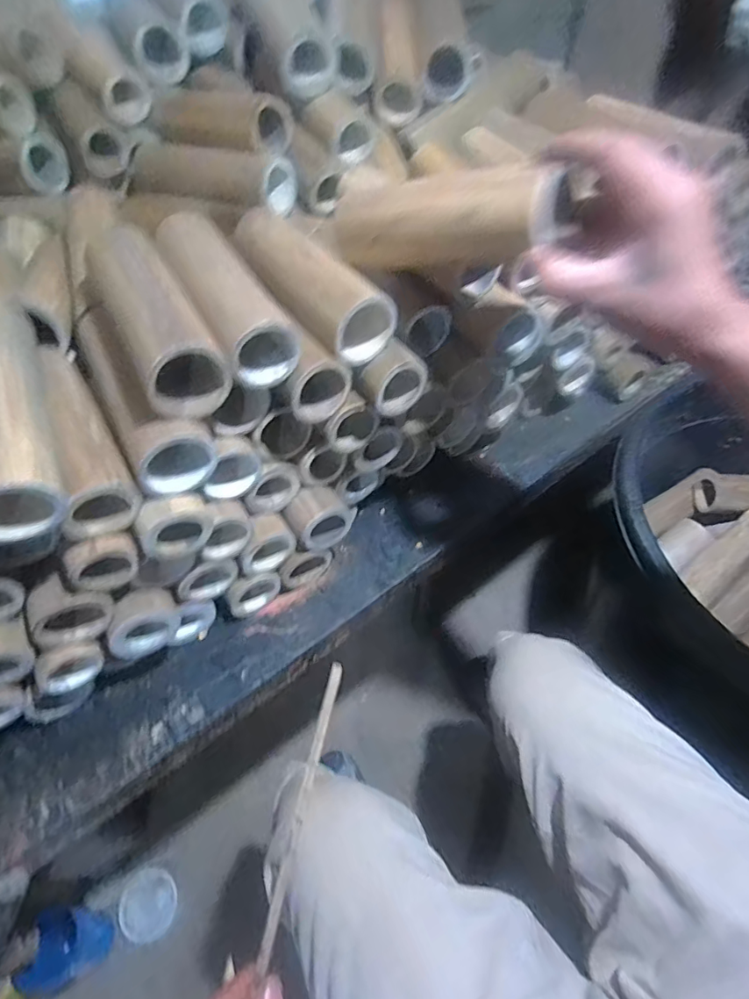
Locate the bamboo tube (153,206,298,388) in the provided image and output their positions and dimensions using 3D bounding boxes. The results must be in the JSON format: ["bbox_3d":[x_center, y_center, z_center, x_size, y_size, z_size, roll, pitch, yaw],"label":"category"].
[{"bbox_3d":[-0.119,-0.165,0.415,0.054,0.051,0.194,-26,55,-15],"label":"bamboo tube"}]

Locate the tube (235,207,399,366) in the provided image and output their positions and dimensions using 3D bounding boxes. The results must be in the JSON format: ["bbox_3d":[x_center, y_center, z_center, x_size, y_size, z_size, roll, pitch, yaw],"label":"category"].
[{"bbox_3d":[-0.056,-0.178,0.428,0.058,0.051,0.178,-32,57,-19],"label":"tube"}]

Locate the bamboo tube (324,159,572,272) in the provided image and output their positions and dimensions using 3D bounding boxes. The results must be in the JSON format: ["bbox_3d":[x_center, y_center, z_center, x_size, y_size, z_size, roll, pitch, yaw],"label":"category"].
[{"bbox_3d":[0.050,-0.198,0.366,0.167,0.052,0.065,13,53,32],"label":"bamboo tube"}]

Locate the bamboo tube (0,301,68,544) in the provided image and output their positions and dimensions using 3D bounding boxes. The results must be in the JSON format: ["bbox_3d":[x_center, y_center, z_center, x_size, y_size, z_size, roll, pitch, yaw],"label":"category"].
[{"bbox_3d":[-0.246,-0.061,0.345,0.057,0.058,0.188,-20,67,-11],"label":"bamboo tube"}]

